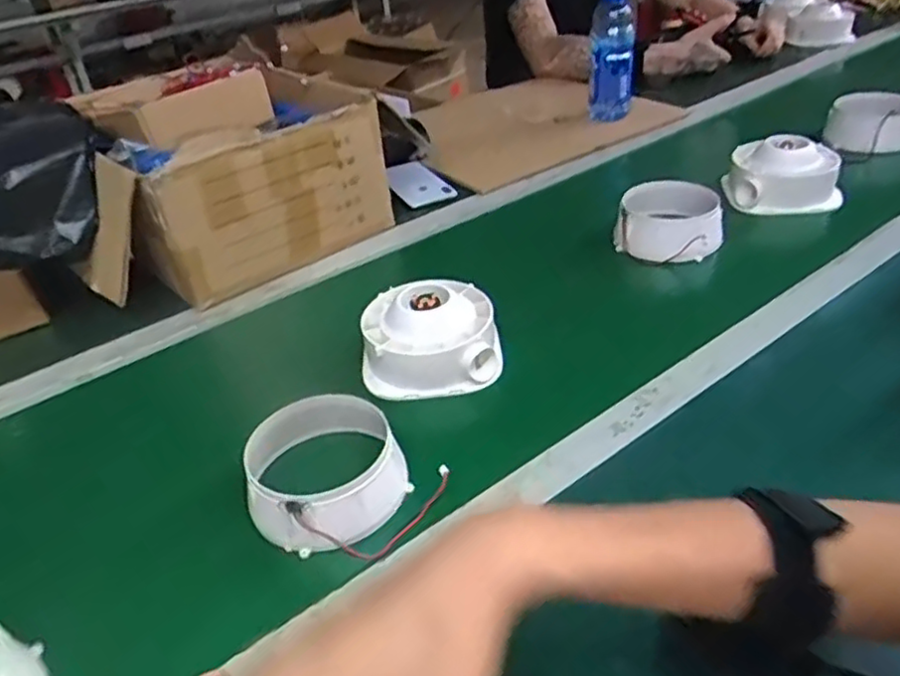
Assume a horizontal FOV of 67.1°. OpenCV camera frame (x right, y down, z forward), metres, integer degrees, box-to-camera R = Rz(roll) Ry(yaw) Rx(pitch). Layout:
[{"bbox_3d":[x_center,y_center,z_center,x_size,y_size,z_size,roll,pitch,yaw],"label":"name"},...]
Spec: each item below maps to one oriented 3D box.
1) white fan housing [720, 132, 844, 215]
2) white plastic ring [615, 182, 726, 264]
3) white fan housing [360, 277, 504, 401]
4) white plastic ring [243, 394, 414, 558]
[{"bbox_3d":[0.441,-0.215,0.898,0.146,0.082,0.098,9,38,22],"label":"white fan housing"},{"bbox_3d":[0.268,-0.144,0.824,0.124,0.065,0.098,7,38,20],"label":"white plastic ring"},{"bbox_3d":[-0.020,-0.007,0.677,0.135,0.070,0.130,-7,35,1],"label":"white fan housing"},{"bbox_3d":[-0.100,0.104,0.536,0.120,0.050,0.116,-5,35,4],"label":"white plastic ring"}]

